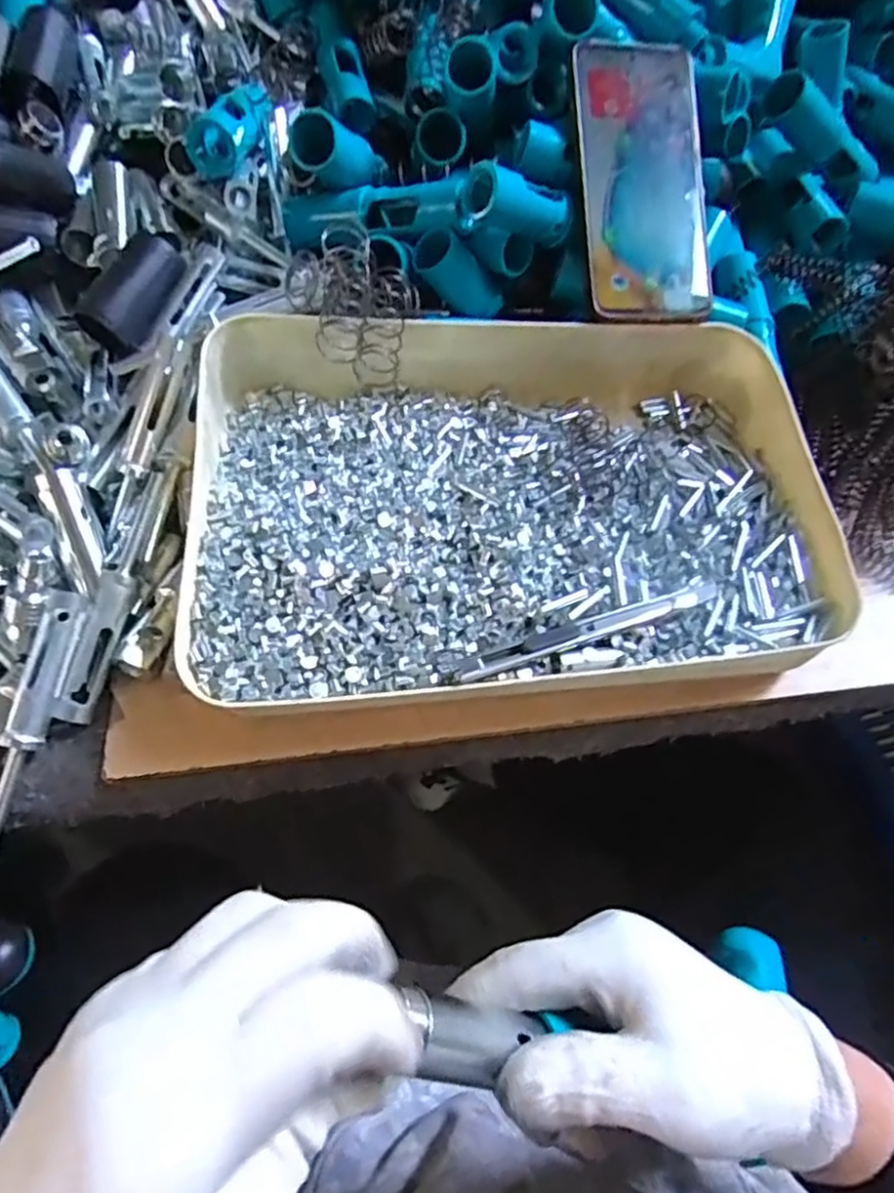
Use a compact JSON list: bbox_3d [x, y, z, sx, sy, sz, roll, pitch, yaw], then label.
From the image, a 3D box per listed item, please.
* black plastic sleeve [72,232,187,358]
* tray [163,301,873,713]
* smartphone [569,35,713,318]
[{"bbox_3d":[-0.177,-0.169,0.390,0.030,0.033,0.065,13,69,50],"label":"black plastic sleeve"},{"bbox_3d":[0.034,-0.059,0.371,0.327,0.052,0.232,-4,58,-5],"label":"tray"},{"bbox_3d":[0.119,-0.244,0.411,0.081,0.016,0.163,-5,88,-11],"label":"smartphone"}]

